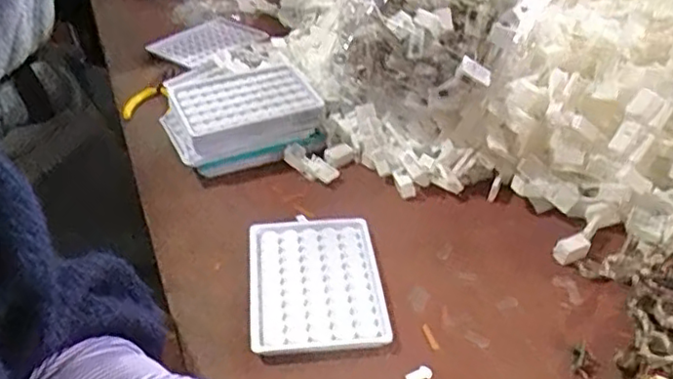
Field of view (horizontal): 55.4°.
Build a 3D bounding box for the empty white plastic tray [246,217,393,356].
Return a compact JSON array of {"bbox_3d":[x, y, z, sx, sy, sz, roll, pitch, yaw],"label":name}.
[{"bbox_3d":[-0.016,0.071,0.484,0.095,0.019,0.133,-6,35,-4],"label":"empty white plastic tray"}]

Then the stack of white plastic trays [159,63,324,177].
[{"bbox_3d":[-0.094,-0.070,0.634,0.143,0.056,0.106,-17,37,-19],"label":"stack of white plastic trays"}]

